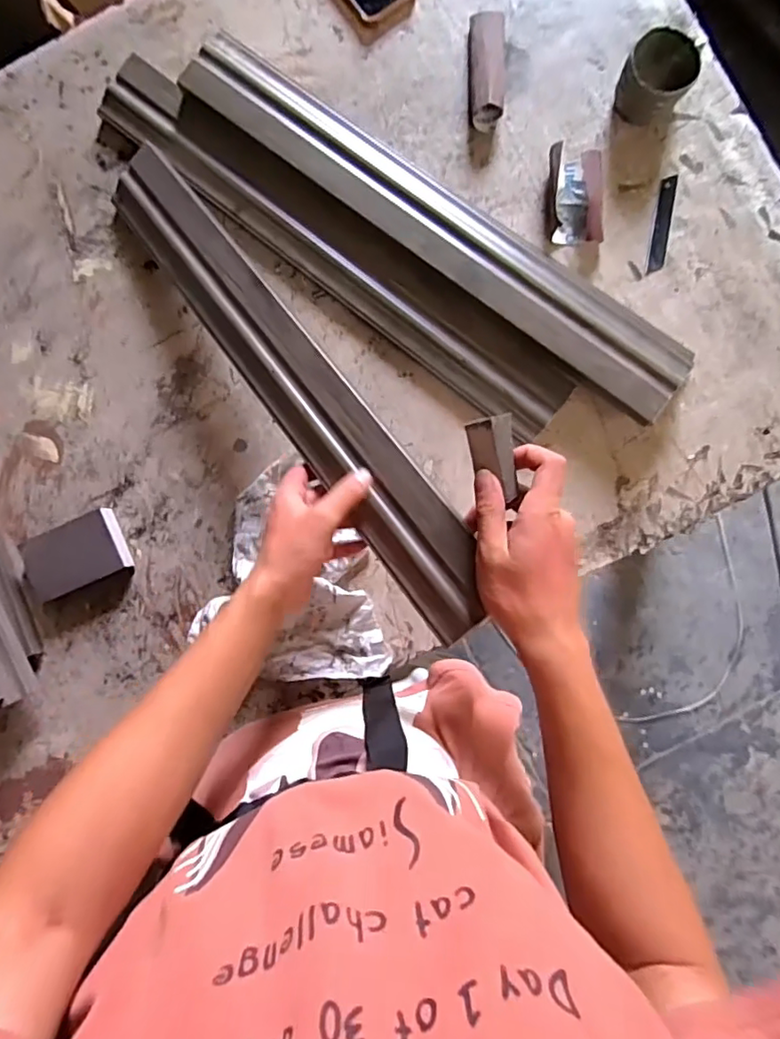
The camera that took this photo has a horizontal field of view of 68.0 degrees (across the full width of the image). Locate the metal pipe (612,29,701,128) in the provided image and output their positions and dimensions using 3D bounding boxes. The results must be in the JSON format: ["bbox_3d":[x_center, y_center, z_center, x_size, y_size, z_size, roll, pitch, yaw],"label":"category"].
[{"bbox_3d":[0.270,-0.447,0.586,0.065,0.050,0.062,0,88,5],"label":"metal pipe"}]

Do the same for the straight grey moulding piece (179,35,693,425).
[{"bbox_3d":[0.044,-0.306,0.595,0.596,0.045,0.100,39,91,5],"label":"straight grey moulding piece"}]

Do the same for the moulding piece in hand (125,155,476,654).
[{"bbox_3d":[-0.106,-0.147,0.530,0.075,0.015,0.587,-43,72,17],"label":"moulding piece in hand"}]

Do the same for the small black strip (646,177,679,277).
[{"bbox_3d":[0.285,-0.309,0.602,0.017,0.004,0.103,10,89,5],"label":"small black strip"}]

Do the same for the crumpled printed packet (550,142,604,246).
[{"bbox_3d":[0.191,-0.337,0.592,0.056,0.033,0.101,-2,88,5],"label":"crumpled printed packet"}]

